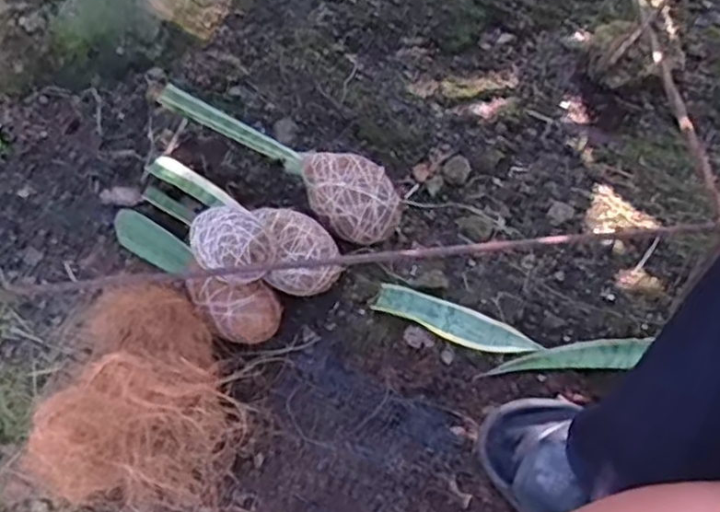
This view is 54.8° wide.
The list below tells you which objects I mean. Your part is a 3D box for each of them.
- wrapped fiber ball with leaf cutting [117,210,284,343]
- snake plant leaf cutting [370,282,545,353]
[{"bbox_3d":[-0.168,0.013,0.706,0.214,0.071,0.061,37,69,22],"label":"wrapped fiber ball with leaf cutting"},{"bbox_3d":[0.094,0.065,0.684,0.158,0.013,0.036,19,63,14],"label":"snake plant leaf cutting"}]

